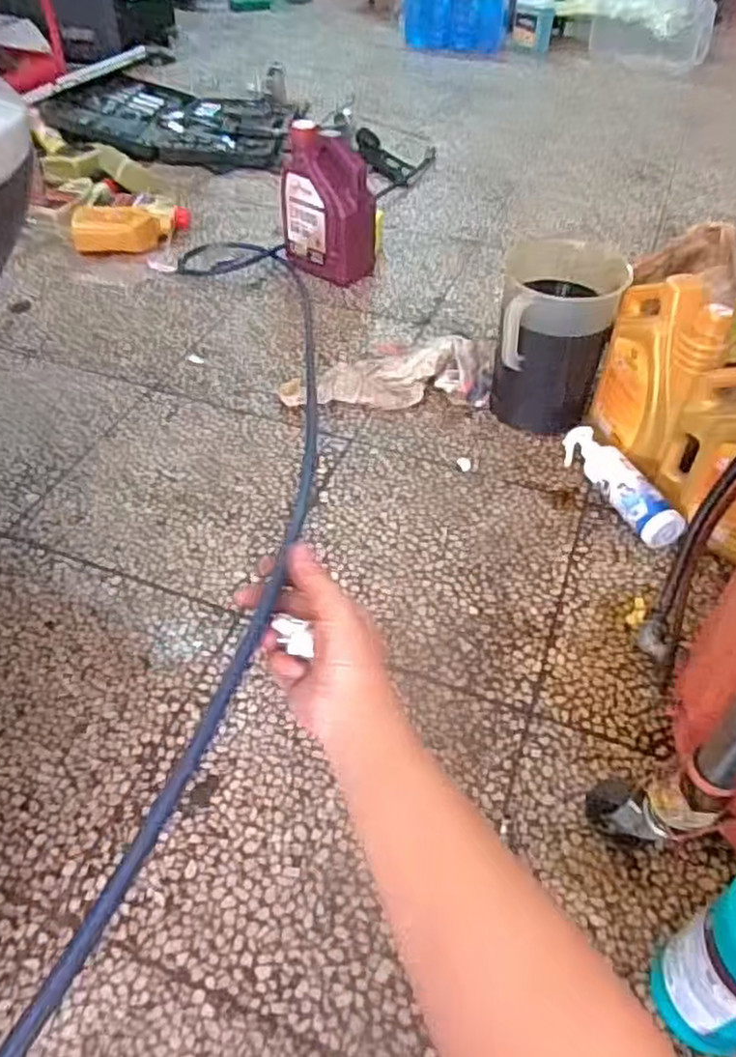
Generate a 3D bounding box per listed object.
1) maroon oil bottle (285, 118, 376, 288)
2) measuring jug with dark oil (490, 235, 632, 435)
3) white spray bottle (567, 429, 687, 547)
[{"bbox_3d":[-0.087,-0.668,1.525,0.189,0.268,0.109,33,55,25],"label":"maroon oil bottle"},{"bbox_3d":[0.296,-0.299,1.188,0.177,0.278,0.163,14,50,11],"label":"measuring jug with dark oil"},{"bbox_3d":[0.383,-0.072,1.122,0.057,0.070,0.263,-16,51,-15],"label":"white spray bottle"}]

